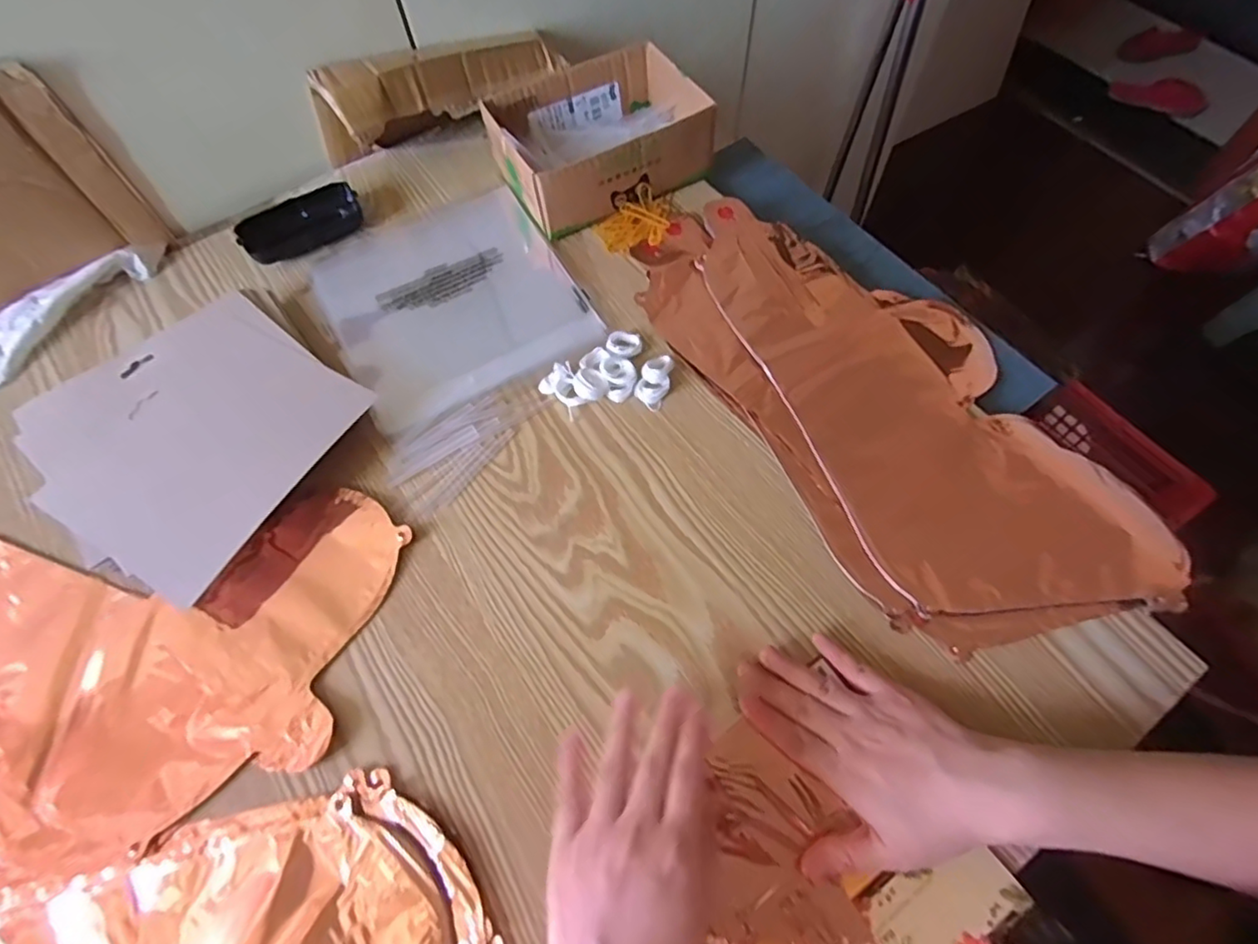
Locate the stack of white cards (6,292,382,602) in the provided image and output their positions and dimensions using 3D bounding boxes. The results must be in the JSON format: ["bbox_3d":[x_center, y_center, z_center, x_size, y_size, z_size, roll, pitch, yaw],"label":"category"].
[{"bbox_3d":[-0.335,-0.035,0.472,0.201,0.032,0.199,33,69,17],"label":"stack of white cards"}]

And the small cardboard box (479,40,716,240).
[{"bbox_3d":[-0.028,-0.317,0.583,0.178,0.066,0.137,-27,66,-11],"label":"small cardboard box"}]

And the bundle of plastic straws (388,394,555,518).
[{"bbox_3d":[-0.129,-0.028,0.476,0.065,0.005,0.132,40,72,19],"label":"bundle of plastic straws"}]

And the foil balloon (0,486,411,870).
[{"bbox_3d":[-0.388,0.123,0.420,0.422,0.021,0.230,3,64,4],"label":"foil balloon"}]

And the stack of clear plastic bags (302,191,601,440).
[{"bbox_3d":[-0.159,-0.161,0.541,0.202,0.010,0.222,-29,66,-12],"label":"stack of clear plastic bags"}]

